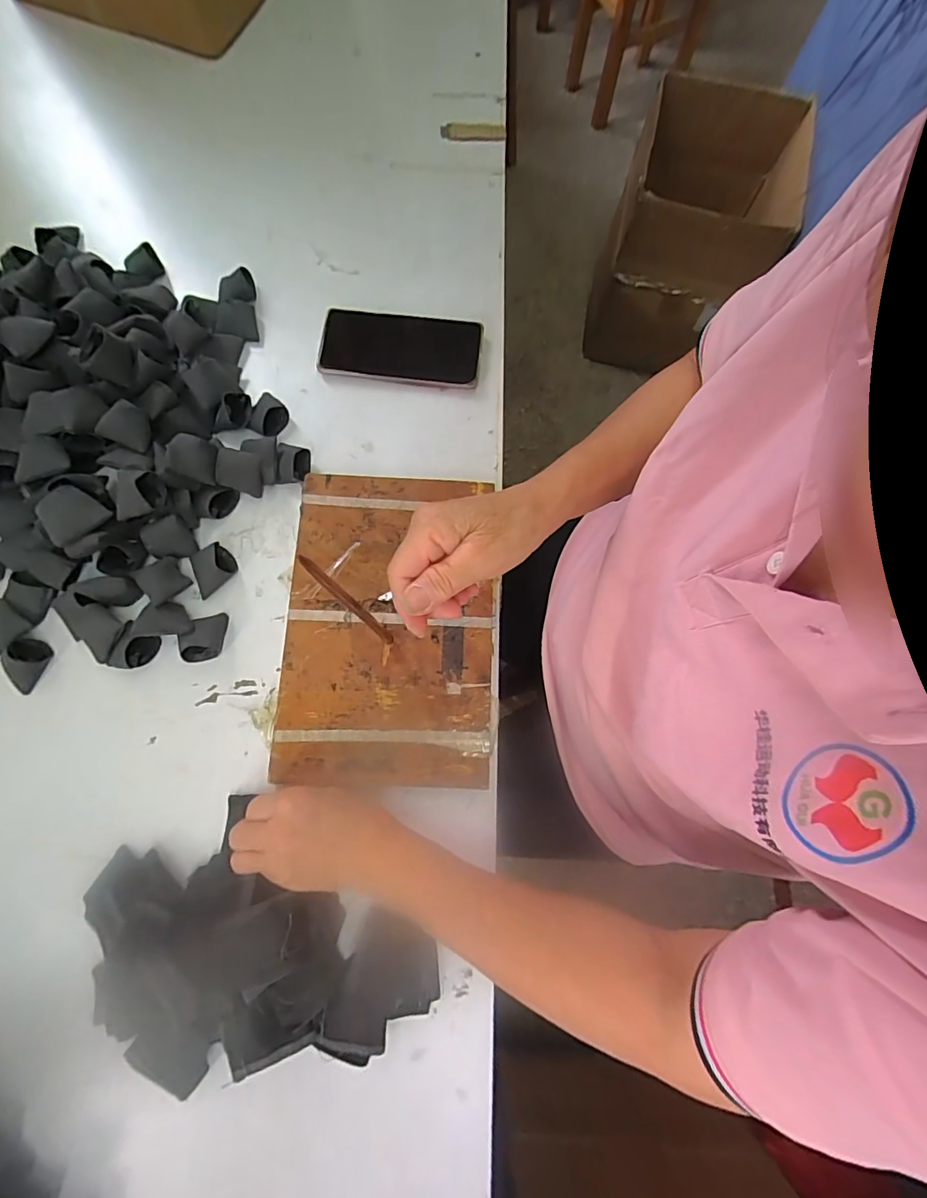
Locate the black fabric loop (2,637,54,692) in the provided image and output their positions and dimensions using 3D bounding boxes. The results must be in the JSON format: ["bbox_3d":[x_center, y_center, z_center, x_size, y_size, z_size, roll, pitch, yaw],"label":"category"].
[{"bbox_3d":[-0.366,0.055,0.410,0.025,0.027,0.044,-2,76,-1],"label":"black fabric loop"}]

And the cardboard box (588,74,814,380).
[{"bbox_3d":[0.533,-0.858,1.181,0.359,0.398,0.428,19,77,4],"label":"cardboard box"}]

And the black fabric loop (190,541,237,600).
[{"bbox_3d":[-0.224,-0.028,0.433,0.037,0.019,0.041,-28,78,-7],"label":"black fabric loop"}]

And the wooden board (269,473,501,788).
[{"bbox_3d":[-0.062,0.019,0.431,0.180,0.013,0.268,2,76,0],"label":"wooden board"}]

